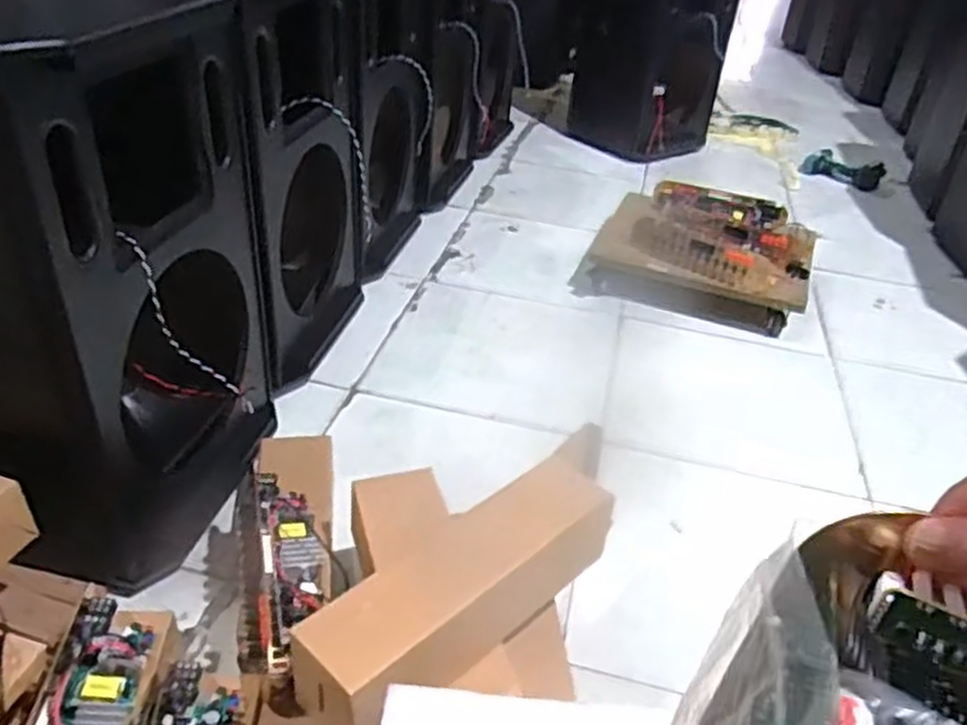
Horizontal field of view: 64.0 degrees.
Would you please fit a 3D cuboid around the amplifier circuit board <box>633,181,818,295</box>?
[{"bbox_3d":[0.497,-0.262,1.592,0.344,0.064,0.326,17,35,16],"label":"amplifier circuit board"}]

